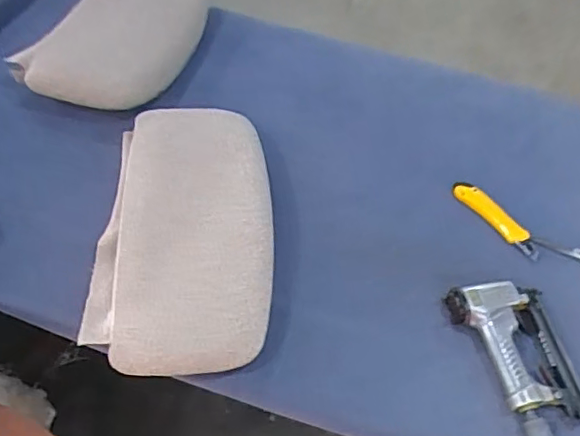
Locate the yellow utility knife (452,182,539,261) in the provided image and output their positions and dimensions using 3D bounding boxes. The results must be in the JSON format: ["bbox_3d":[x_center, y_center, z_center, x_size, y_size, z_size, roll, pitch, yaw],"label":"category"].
[{"bbox_3d":[0.328,-0.002,0.900,0.038,0.021,0.166,-29,61,-26],"label":"yellow utility knife"}]

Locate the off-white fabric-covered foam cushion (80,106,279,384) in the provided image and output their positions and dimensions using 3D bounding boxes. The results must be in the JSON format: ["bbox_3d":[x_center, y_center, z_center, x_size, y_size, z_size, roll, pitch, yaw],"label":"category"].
[{"bbox_3d":[-0.153,0.005,0.835,0.249,0.093,0.449,3,52,-4],"label":"off-white fabric-covered foam cushion"}]

